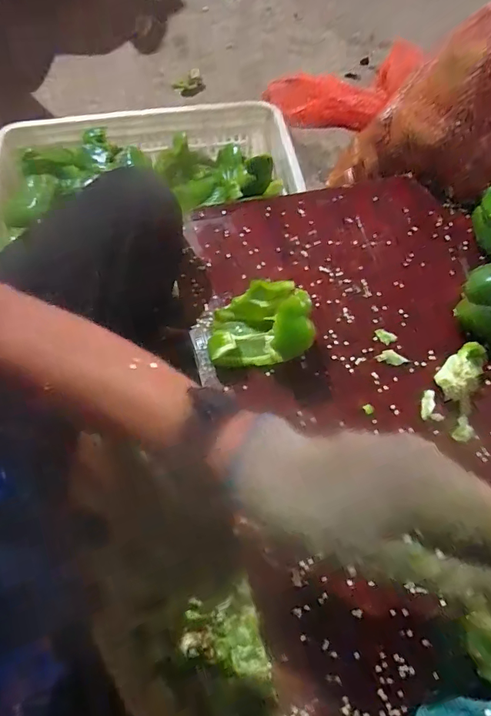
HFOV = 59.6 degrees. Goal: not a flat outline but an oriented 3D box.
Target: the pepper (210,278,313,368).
[{"bbox_3d":[0.015,-0.035,0.446,0.102,0.071,0.076,-1,62,-1],"label":"pepper"}]

